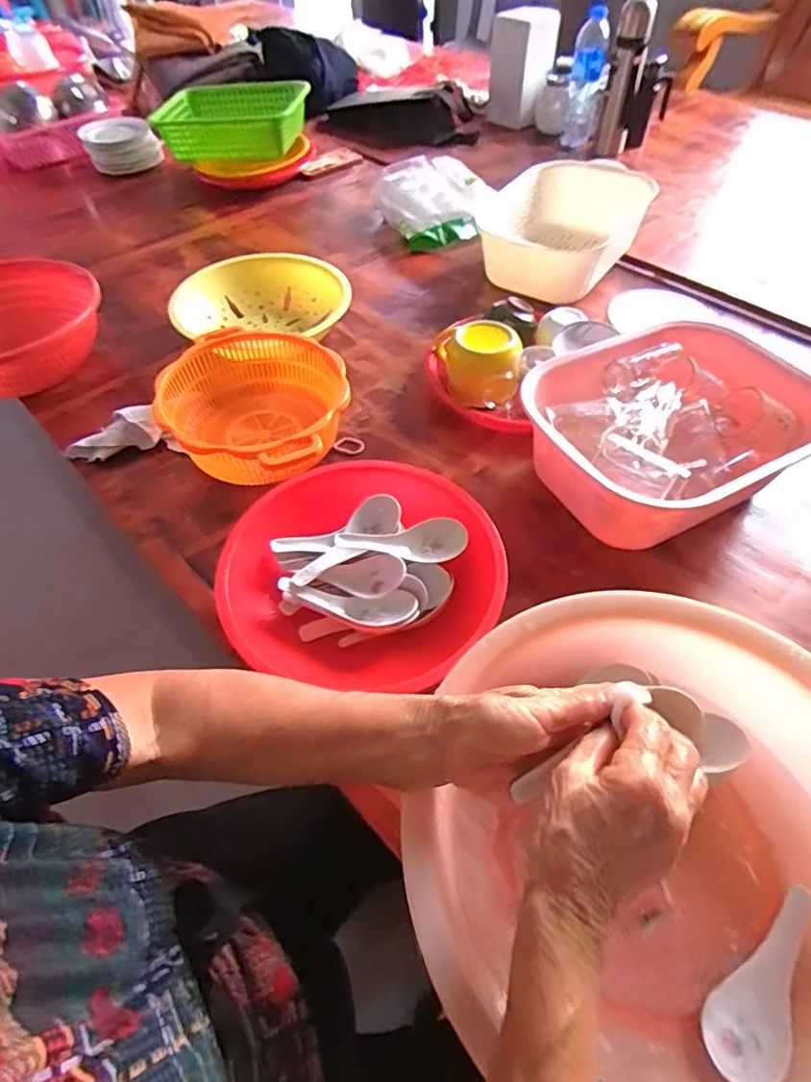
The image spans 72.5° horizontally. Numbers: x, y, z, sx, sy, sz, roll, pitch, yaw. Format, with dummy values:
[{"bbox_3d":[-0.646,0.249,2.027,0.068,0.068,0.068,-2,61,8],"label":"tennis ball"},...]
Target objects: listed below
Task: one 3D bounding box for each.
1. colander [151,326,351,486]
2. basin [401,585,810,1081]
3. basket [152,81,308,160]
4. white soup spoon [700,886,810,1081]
[{"bbox_3d":[-0.182,-0.162,0.679,0.222,0.081,0.228,0,53,1],"label":"colander"},{"bbox_3d":[0.173,0.196,0.371,0.303,0.109,0.313,-34,59,-22],"label":"basin"},{"bbox_3d":[-0.364,-0.891,1.163,0.318,0.088,0.231,-3,53,-1],"label":"basket"},{"bbox_3d":[0.233,0.283,0.351,0.120,0.025,0.042,-40,40,-20],"label":"white soup spoon"}]

